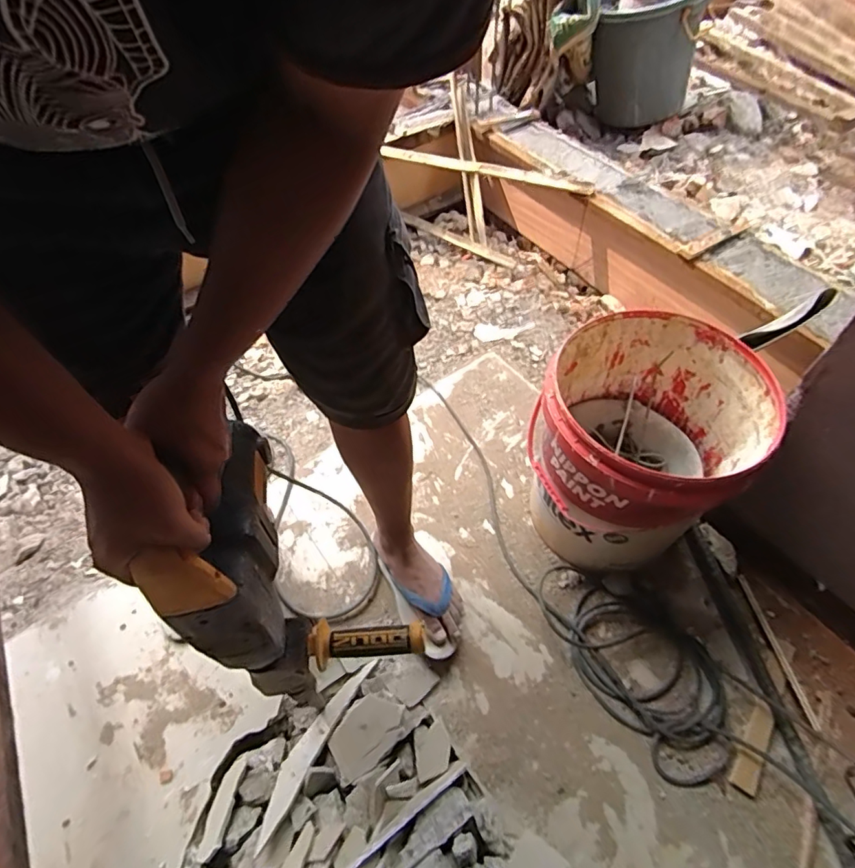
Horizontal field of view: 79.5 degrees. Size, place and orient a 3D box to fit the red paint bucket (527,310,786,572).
[{"bbox_3d":[0.336,0.032,0.848,0.311,0.340,0.294,0,55,0],"label":"red paint bucket"}]

